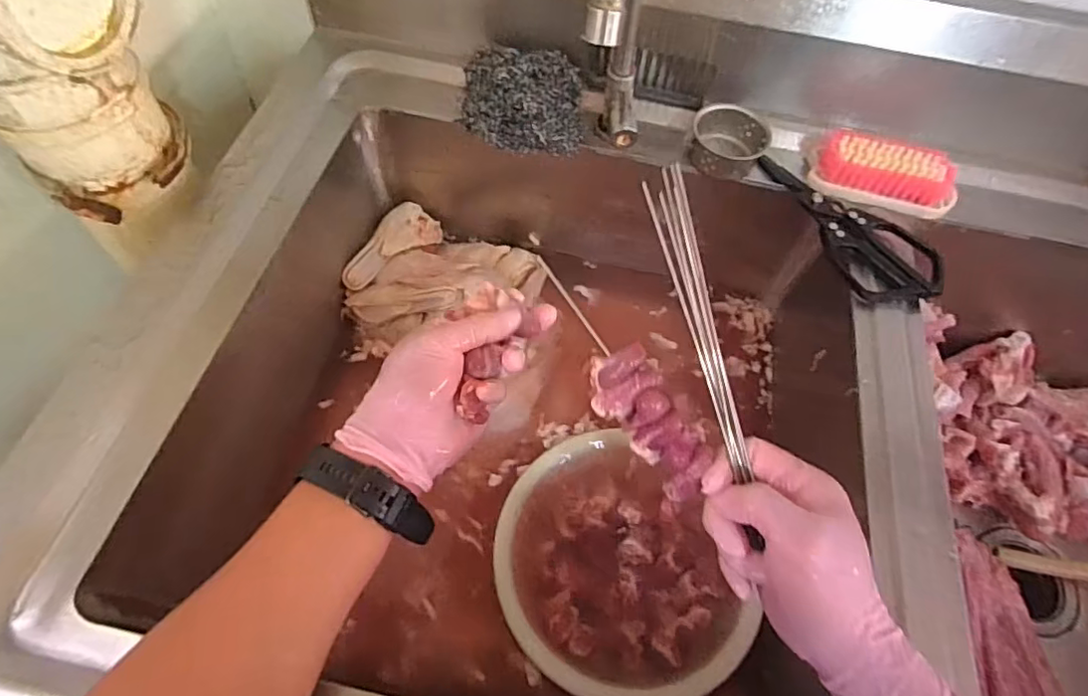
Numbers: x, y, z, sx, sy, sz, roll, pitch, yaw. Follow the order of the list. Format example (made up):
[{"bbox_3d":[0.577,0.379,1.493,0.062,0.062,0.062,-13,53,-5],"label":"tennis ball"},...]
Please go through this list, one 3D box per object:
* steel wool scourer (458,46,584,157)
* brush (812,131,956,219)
[{"bbox_3d":[-0.020,-0.249,0.593,0.119,0.056,0.086,7,59,1],"label":"steel wool scourer"},{"bbox_3d":[0.336,-0.174,0.583,0.132,0.038,0.051,9,59,2],"label":"brush"}]

